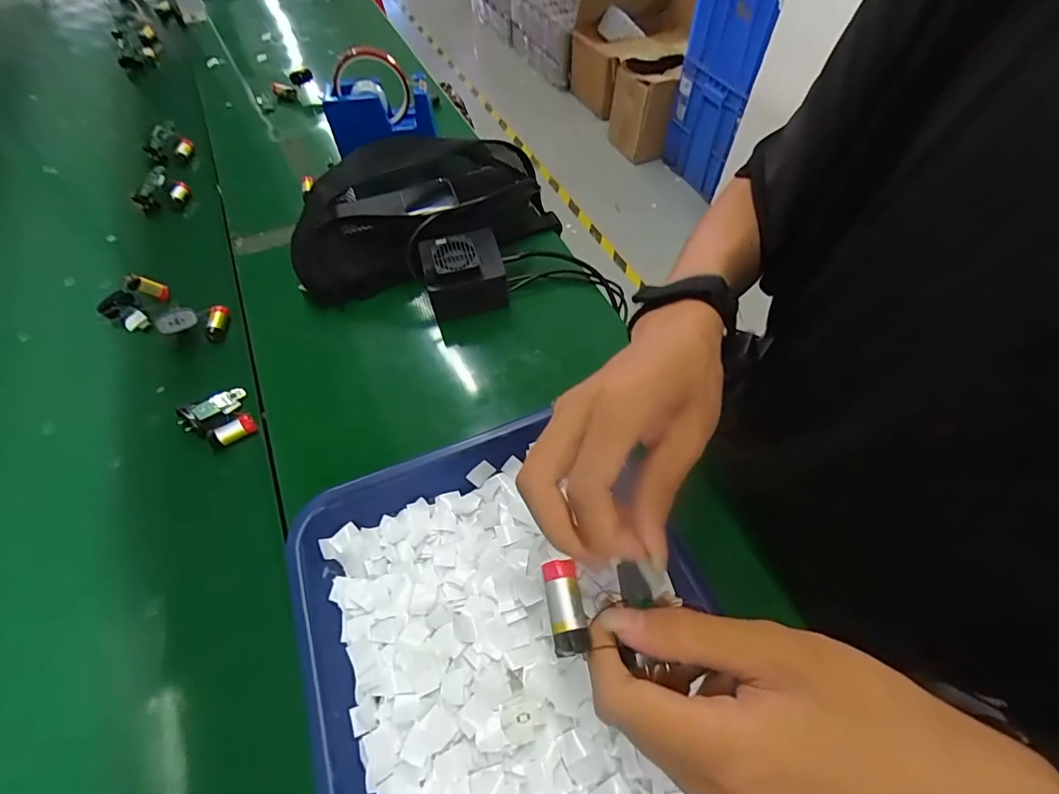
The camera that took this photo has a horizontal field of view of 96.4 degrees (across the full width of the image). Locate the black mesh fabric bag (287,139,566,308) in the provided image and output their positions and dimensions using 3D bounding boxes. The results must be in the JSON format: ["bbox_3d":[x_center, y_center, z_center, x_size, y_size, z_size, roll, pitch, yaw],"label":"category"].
[{"bbox_3d":[-0.118,-0.212,0.514,0.277,0.070,0.143,-21,60,-14],"label":"black mesh fabric bag"}]

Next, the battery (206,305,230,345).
[{"bbox_3d":[-0.314,-0.073,0.475,0.014,0.015,0.038,10,85,9],"label":"battery"}]

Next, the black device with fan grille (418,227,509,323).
[{"bbox_3d":[-0.065,-0.127,0.465,0.077,0.048,0.074,-13,58,-9],"label":"black device with fan grille"}]

